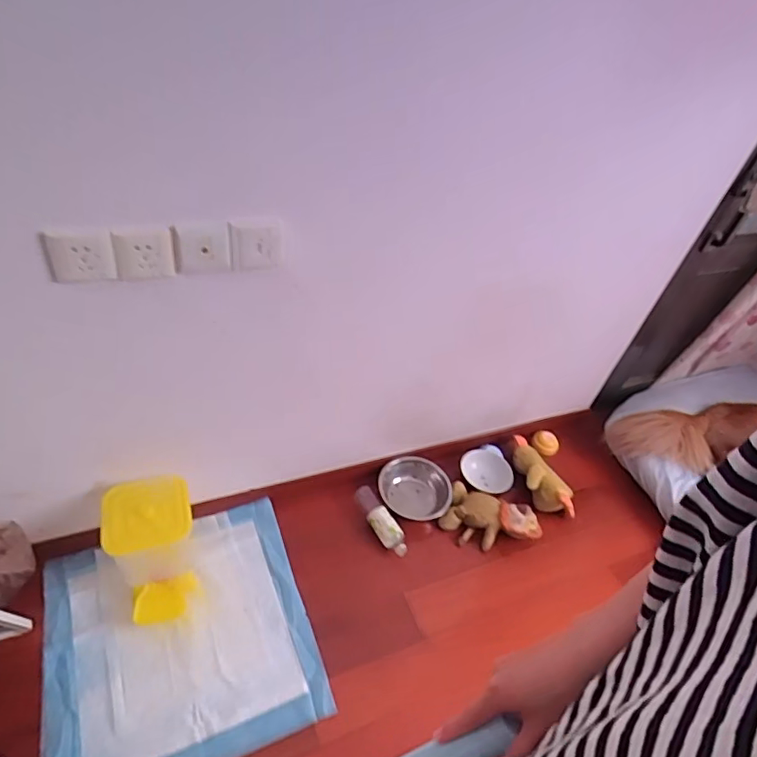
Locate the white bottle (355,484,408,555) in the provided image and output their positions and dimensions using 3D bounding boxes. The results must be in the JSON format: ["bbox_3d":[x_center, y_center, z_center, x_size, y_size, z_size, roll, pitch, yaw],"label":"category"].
[{"bbox_3d":[0.004,0.407,1.474,0.066,0.077,0.230,-19,51,-28],"label":"white bottle"}]

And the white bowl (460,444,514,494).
[{"bbox_3d":[0.349,0.292,1.646,0.192,0.068,0.152,-18,72,-19],"label":"white bowl"}]

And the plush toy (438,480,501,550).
[{"bbox_3d":[0.272,0.396,1.519,0.167,0.078,0.163,16,45,8],"label":"plush toy"}]

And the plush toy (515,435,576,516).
[{"bbox_3d":[0.509,0.299,1.645,0.142,0.096,0.298,-2,31,-10],"label":"plush toy"}]

